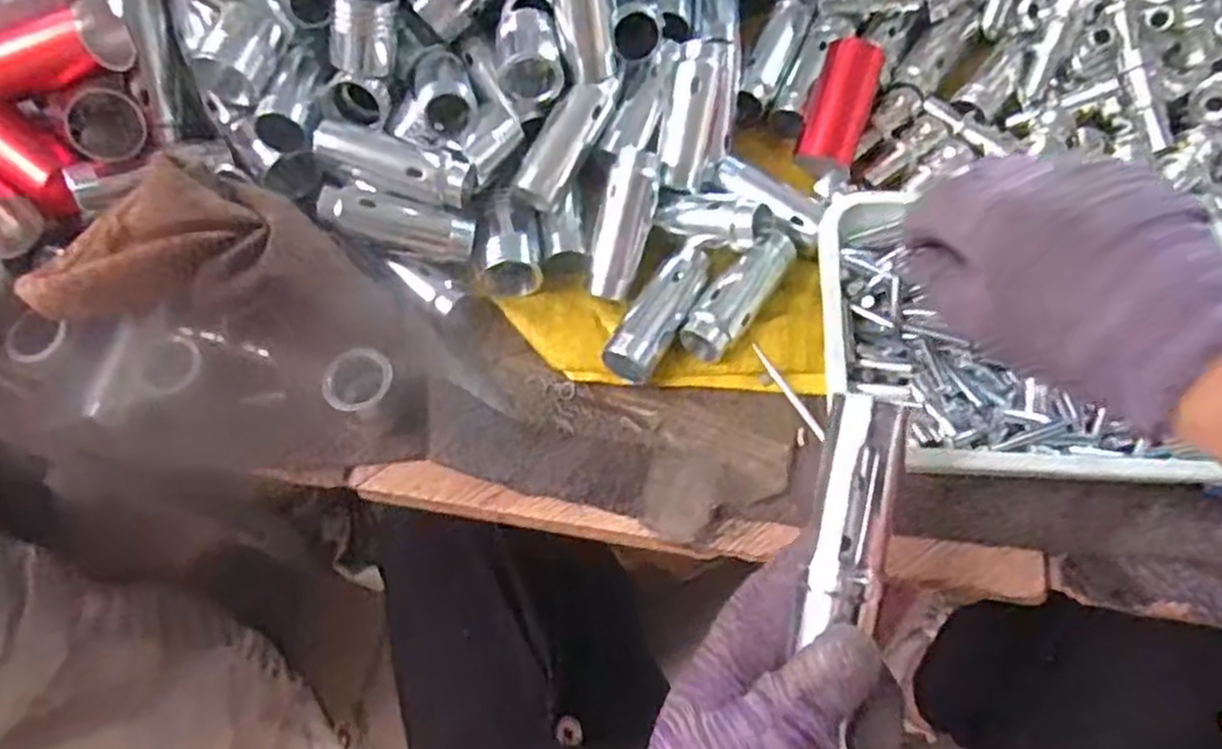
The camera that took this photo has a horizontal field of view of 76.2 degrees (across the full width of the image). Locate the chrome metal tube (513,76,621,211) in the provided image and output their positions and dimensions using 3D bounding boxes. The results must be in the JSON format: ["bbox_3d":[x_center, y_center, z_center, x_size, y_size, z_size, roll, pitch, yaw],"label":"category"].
[{"bbox_3d":[-0.022,-0.111,0.372,0.021,0.025,0.071,29,72,13],"label":"chrome metal tube"}]

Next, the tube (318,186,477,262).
[{"bbox_3d":[-0.098,-0.069,0.361,0.069,0.016,0.023,12,67,-17],"label":"tube"}]

